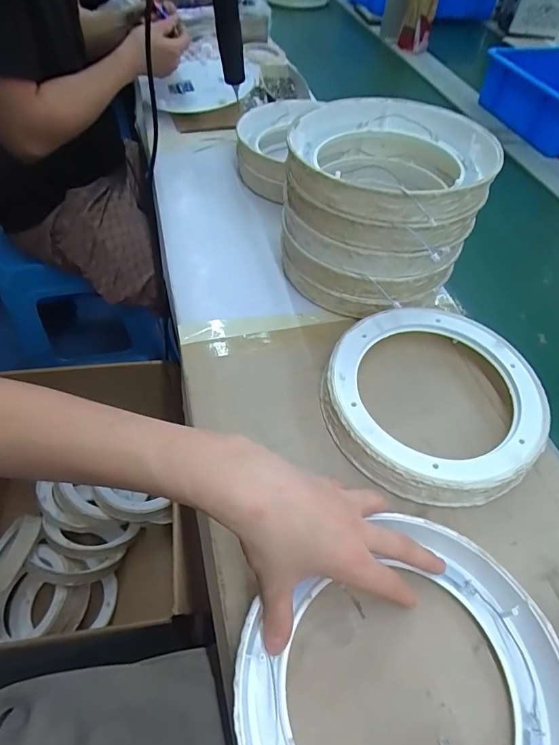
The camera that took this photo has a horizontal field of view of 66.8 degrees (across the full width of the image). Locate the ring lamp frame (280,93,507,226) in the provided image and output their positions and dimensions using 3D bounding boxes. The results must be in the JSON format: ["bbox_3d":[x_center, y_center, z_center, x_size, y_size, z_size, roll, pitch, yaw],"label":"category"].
[{"bbox_3d":[0.117,-0.230,0.453,0.216,0.041,0.220,0,53,-4],"label":"ring lamp frame"}]

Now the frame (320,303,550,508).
[{"bbox_3d":[0.146,0.026,0.414,0.210,0.047,0.210,1,52,-3],"label":"frame"}]

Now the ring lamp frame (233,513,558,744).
[{"bbox_3d":[0.080,0.205,0.281,0.212,0.032,0.195,-8,54,-10],"label":"ring lamp frame"}]

